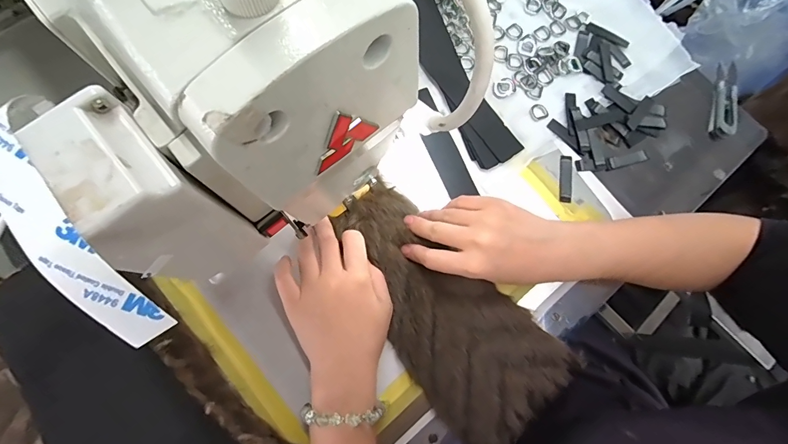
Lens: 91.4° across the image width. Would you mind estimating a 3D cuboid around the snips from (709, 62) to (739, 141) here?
[{"bbox_3d":[0.376,-0.138,0.436,0.027,0.011,0.101,18,76,1],"label":"snips"}]

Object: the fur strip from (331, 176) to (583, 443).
[{"bbox_3d":[0.045,0.074,0.347,0.118,0.022,0.249,-37,82,-11],"label":"fur strip"}]

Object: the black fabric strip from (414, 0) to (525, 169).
[{"bbox_3d":[0.062,-0.159,0.414,0.049,0.018,0.219,-25,82,-6],"label":"black fabric strip"}]

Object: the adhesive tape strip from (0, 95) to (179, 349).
[{"bbox_3d":[-0.107,0.001,0.126,0.023,0.015,0.092,-35,92,-11],"label":"adhesive tape strip"}]

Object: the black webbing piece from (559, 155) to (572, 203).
[{"bbox_3d":[0.180,-0.045,0.403,0.013,0.006,0.051,7,76,-2],"label":"black webbing piece"}]

